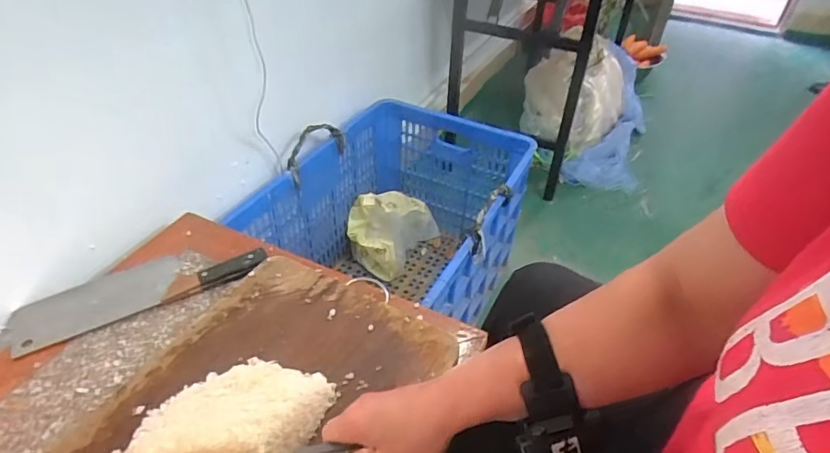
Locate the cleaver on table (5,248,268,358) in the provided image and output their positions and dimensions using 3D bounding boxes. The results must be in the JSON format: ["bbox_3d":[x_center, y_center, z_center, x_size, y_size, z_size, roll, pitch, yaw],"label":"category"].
[{"bbox_3d":[-0.356,0.073,0.637,0.304,0.027,0.094,-17,44,-21],"label":"cleaver on table"}]

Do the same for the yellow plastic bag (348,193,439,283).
[{"bbox_3d":[-0.068,0.005,1.252,0.164,0.160,0.223,21,44,21],"label":"yellow plastic bag"}]

